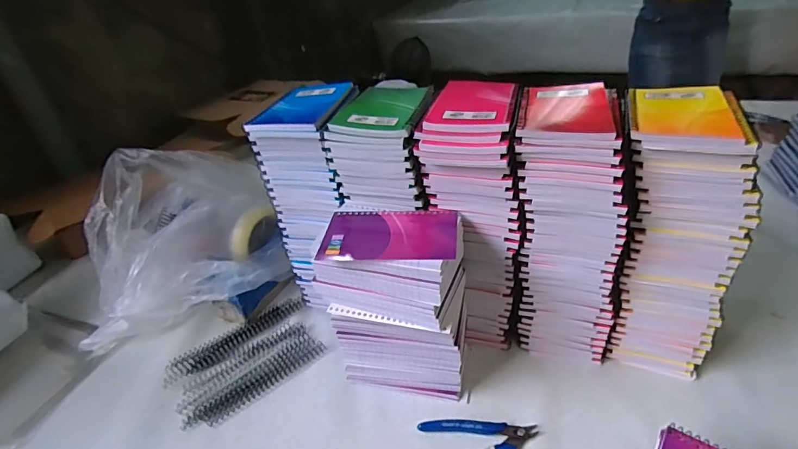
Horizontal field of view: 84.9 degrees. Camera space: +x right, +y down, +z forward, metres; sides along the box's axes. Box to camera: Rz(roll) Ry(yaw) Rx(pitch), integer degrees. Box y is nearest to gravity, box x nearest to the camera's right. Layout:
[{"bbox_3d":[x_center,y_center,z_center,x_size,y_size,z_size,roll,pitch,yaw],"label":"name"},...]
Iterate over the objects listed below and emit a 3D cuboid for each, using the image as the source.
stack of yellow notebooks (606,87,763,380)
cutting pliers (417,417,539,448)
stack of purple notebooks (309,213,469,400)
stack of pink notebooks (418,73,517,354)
[{"bbox_3d":[0.285,0.012,0.466,0.119,0.279,0.121,10,37,21],"label":"stack of yellow notebooks"},{"bbox_3d":[0.082,0.220,0.438,0.117,0.012,0.072,-9,35,-6],"label":"cutting pliers"},{"bbox_3d":[-0.003,0.086,0.486,0.154,0.196,0.102,7,36,18],"label":"stack of purple notebooks"},{"bbox_3d":[0.090,-0.007,0.512,0.105,0.277,0.134,2,37,14],"label":"stack of pink notebooks"}]

